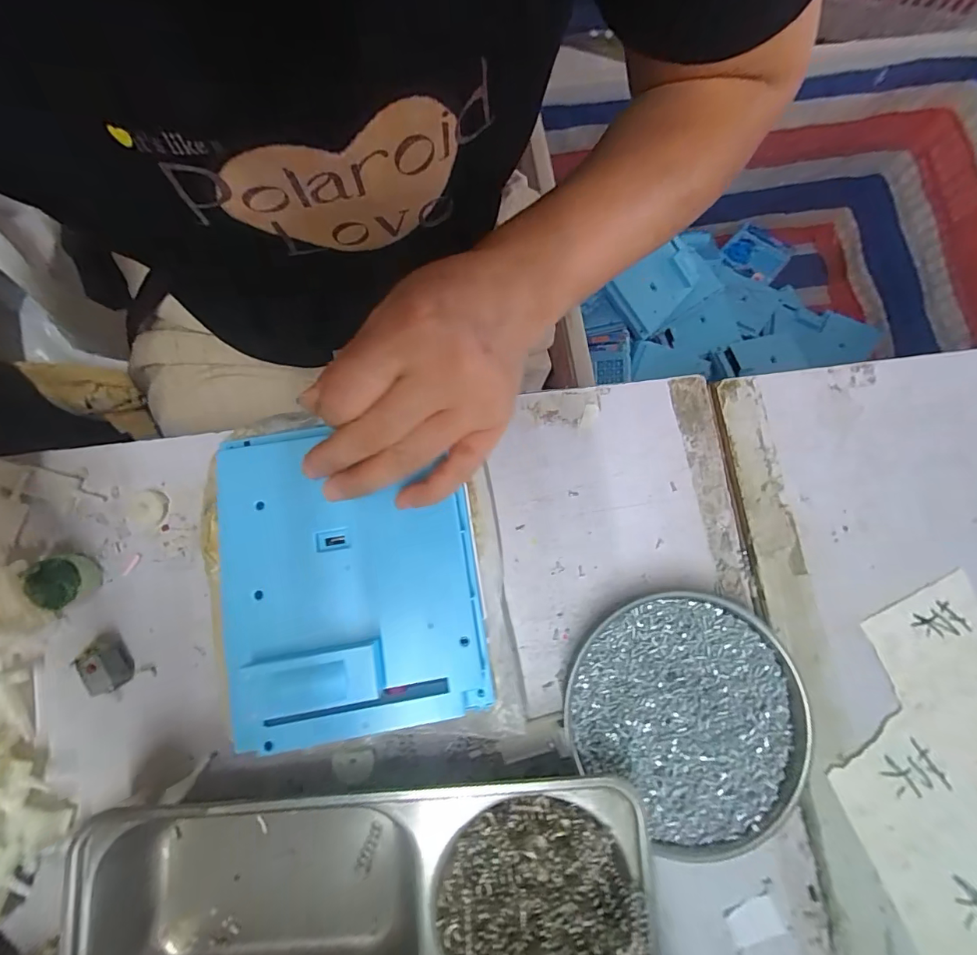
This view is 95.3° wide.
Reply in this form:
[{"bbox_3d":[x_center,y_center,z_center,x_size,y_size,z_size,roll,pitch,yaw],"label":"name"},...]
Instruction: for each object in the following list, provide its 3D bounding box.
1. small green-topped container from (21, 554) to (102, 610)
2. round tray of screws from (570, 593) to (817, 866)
[{"bbox_3d":[-0.259,0.064,0.270,0.033,0.015,0.029,-13,81,-4],"label":"small green-topped container"},{"bbox_3d":[0.117,0.137,0.263,0.131,0.020,0.127,0,79,-1],"label":"round tray of screws"}]

